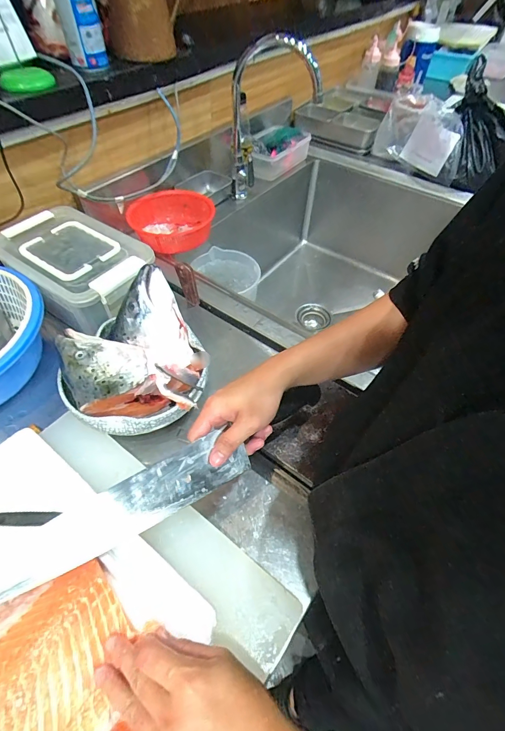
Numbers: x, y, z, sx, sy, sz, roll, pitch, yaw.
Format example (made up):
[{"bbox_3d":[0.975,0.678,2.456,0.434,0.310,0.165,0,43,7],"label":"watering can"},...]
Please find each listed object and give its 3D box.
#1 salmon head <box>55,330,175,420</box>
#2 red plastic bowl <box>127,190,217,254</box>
[{"bbox_3d":[-0.201,0.013,0.488,0.101,0.082,0.141,-29,58,-21],"label":"salmon head"},{"bbox_3d":[-0.183,-0.324,0.795,0.173,0.077,0.175,0,52,0],"label":"red plastic bowl"}]

